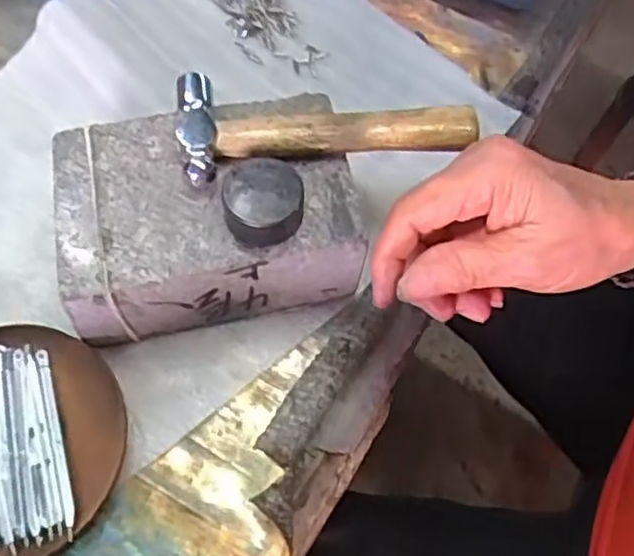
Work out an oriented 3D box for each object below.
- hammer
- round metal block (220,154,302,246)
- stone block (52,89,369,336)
[{"bbox_3d":[0.003,-0.083,0.360,0.147,0.021,0.056,-9,64,-8],"label":"hammer"},{"bbox_3d":[-0.027,-0.038,0.330,0.036,0.023,0.037,1,63,-2],"label":"round metal block"},{"bbox_3d":[-0.057,-0.029,0.371,0.149,0.063,0.108,-13,64,-10],"label":"stone block"}]

